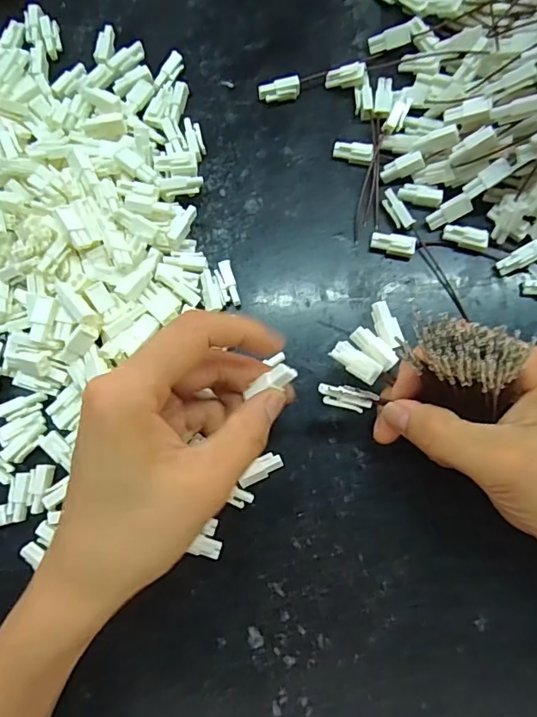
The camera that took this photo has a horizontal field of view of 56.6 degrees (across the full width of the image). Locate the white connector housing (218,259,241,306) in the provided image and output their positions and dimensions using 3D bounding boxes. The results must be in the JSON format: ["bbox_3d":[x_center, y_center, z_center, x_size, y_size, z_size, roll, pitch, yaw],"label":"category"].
[{"bbox_3d":[-0.022,-0.043,0.287,0.007,0.009,0.027,-15,79,-2],"label":"white connector housing"}]

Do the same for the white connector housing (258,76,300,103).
[{"bbox_3d":[0.007,-0.165,0.311,0.026,0.011,0.010,-8,79,0],"label":"white connector housing"}]

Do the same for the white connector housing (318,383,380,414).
[{"bbox_3d":[0.037,0.018,0.234,0.027,0.011,0.009,14,80,4],"label":"white connector housing"}]

